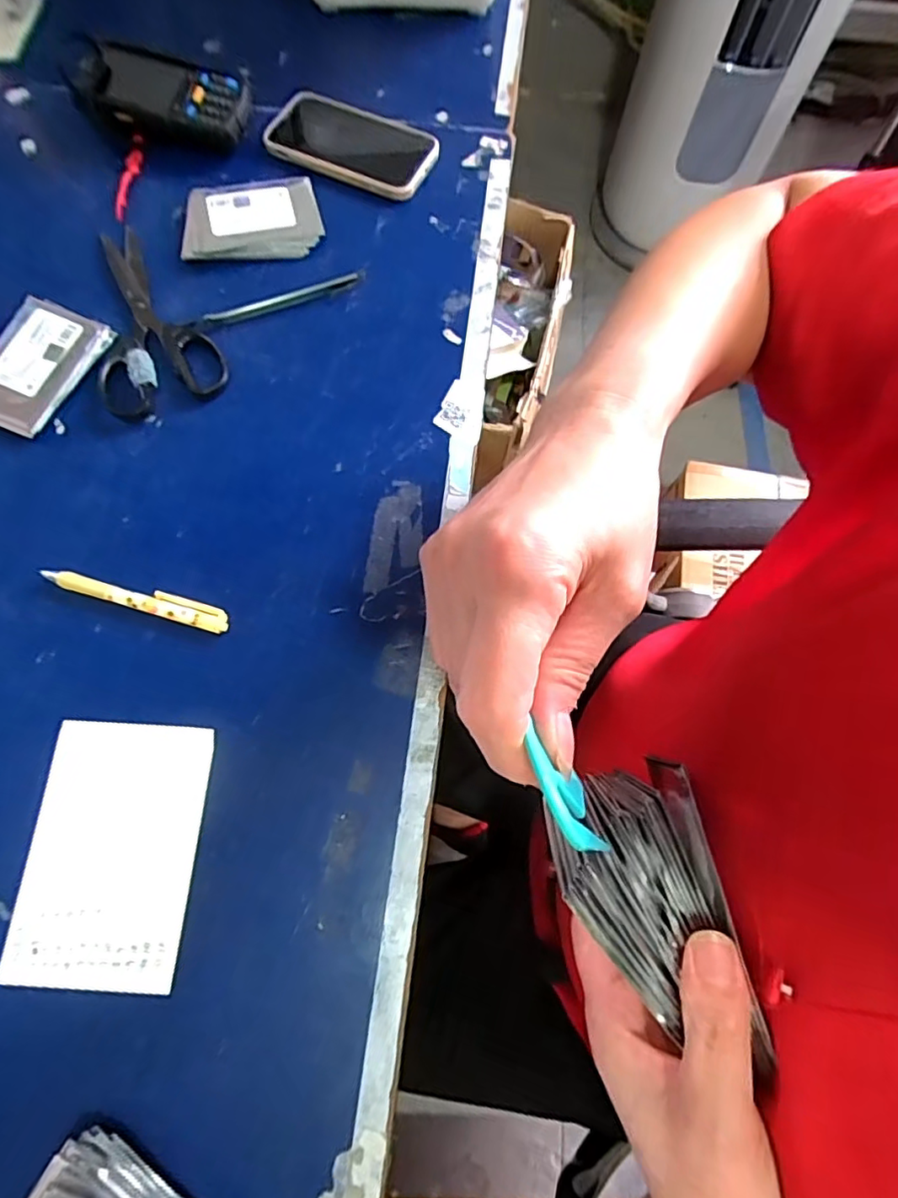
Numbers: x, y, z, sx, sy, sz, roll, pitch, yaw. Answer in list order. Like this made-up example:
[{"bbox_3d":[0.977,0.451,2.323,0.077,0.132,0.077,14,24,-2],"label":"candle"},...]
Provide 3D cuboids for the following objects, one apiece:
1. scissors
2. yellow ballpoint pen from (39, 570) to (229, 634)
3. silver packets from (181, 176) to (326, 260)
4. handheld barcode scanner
[{"bbox_3d":[-0.245,-0.234,0.464,0.092,0.011,0.188,-20,73,-7],"label":"scissors"},{"bbox_3d":[-0.213,-0.001,0.389,0.131,0.007,0.017,15,72,5],"label":"yellow ballpoint pen"},{"bbox_3d":[-0.170,-0.329,0.494,0.114,0.017,0.076,-7,72,-2],"label":"silver packets"},{"bbox_3d":[-0.256,-0.453,0.522,0.154,0.043,0.077,14,72,5],"label":"handheld barcode scanner"}]

